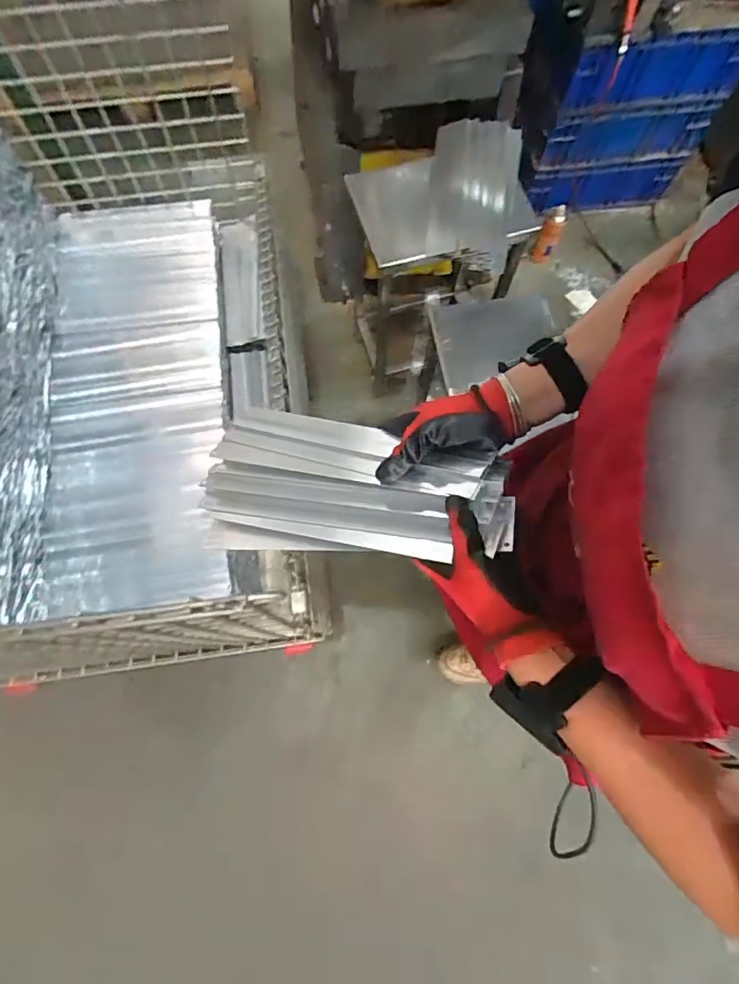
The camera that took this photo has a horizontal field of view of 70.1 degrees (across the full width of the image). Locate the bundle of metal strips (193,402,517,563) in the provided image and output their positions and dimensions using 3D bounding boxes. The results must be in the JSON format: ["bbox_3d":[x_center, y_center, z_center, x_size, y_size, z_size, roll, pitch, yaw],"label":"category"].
[{"bbox_3d":[-0.032,-0.003,0.537,0.342,0.038,0.159,9,69,29],"label":"bundle of metal strips"}]

